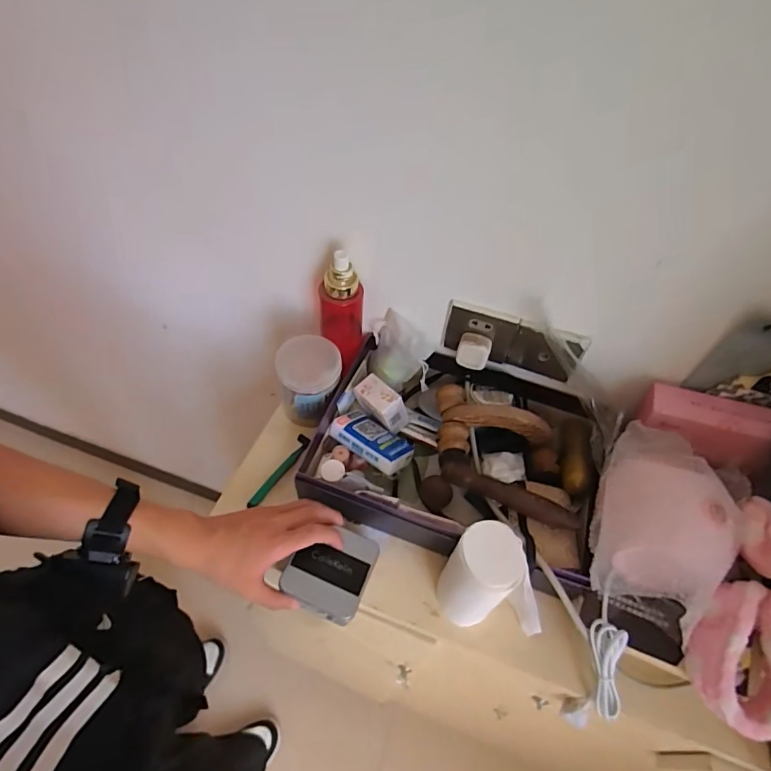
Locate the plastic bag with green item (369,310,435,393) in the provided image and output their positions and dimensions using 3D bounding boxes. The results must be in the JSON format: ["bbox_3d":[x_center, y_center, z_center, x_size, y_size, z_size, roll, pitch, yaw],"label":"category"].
[{"bbox_3d":[0.020,-0.045,0.655,0.080,0.093,0.062,6,53,0],"label":"plastic bag with green item"}]

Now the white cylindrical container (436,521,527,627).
[{"bbox_3d":[0.092,0.195,0.483,0.060,0.139,0.063,2,53,-3],"label":"white cylindrical container"}]

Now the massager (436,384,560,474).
[{"bbox_3d":[0.147,0.053,0.599,0.166,0.058,0.091,18,52,-8],"label":"massager"}]

